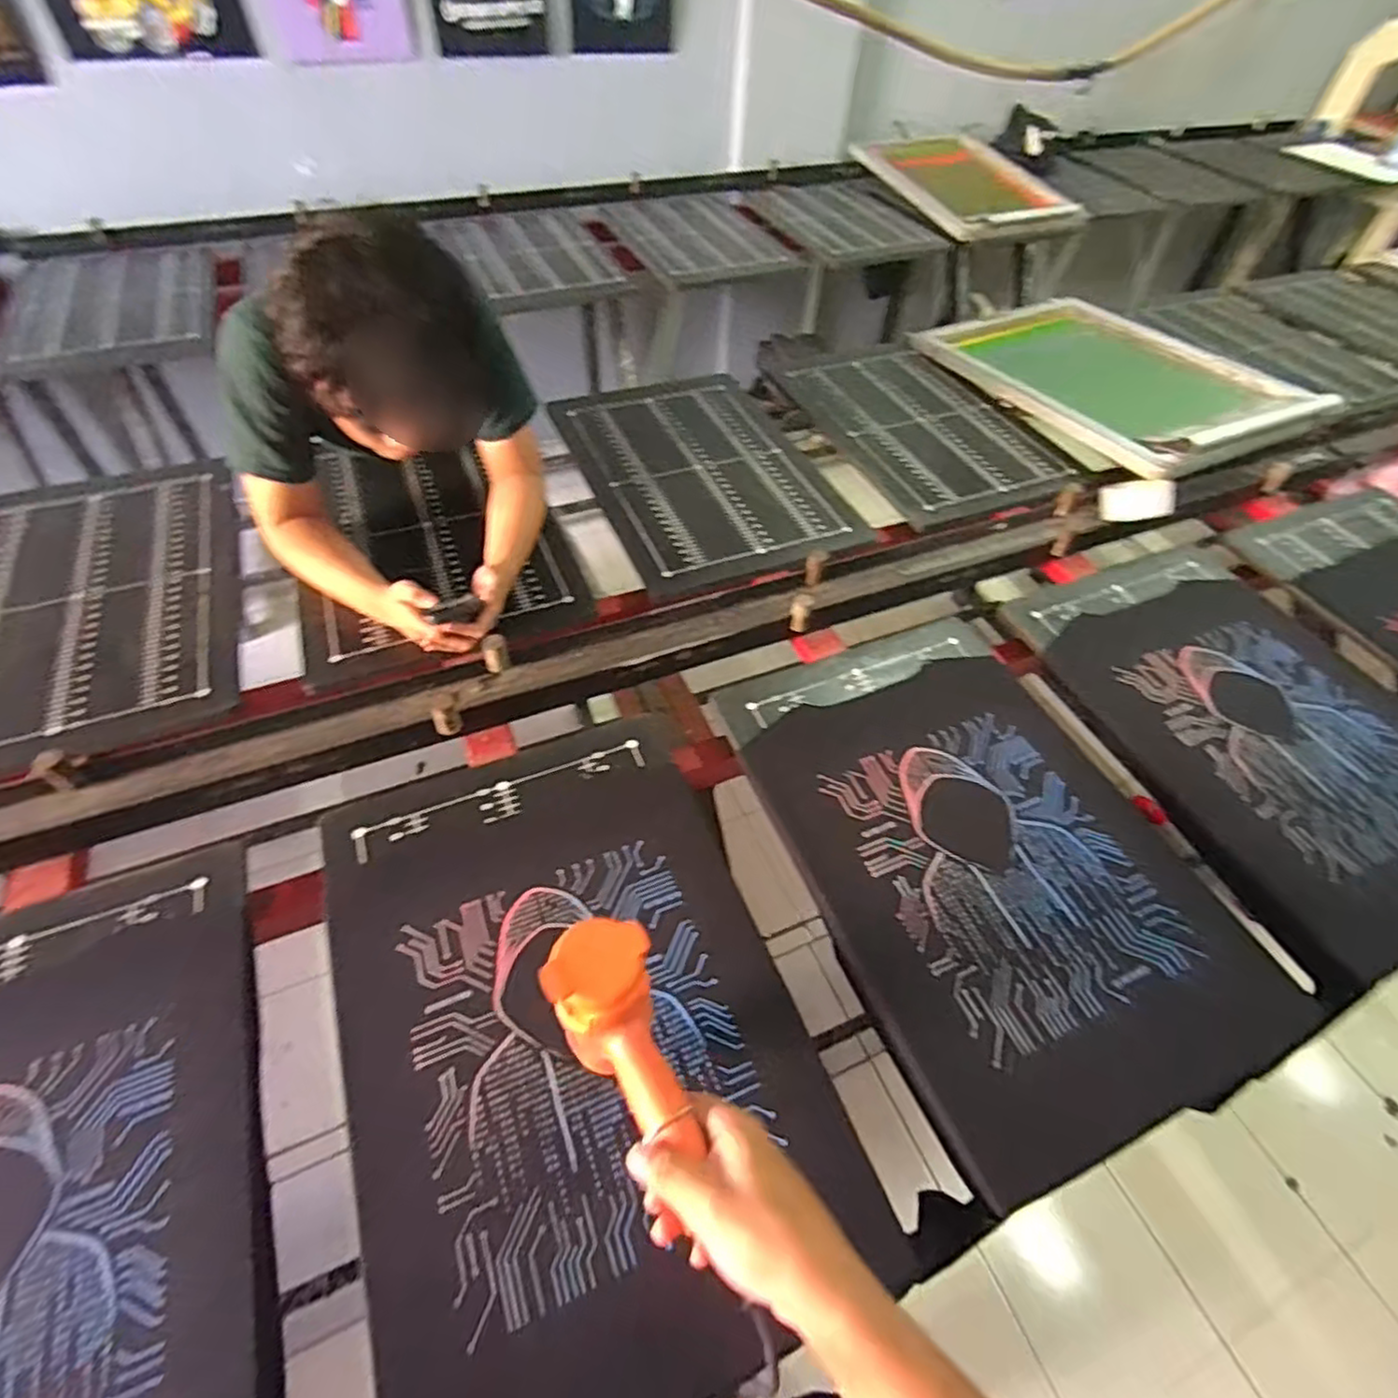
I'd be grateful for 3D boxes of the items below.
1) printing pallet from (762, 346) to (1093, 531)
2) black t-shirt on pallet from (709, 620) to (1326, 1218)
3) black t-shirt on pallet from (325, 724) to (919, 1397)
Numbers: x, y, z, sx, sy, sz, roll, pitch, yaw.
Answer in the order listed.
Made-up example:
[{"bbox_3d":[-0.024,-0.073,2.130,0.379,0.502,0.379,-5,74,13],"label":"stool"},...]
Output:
[{"bbox_3d":[0.441,-0.556,1.376,0.372,0.031,0.625,-16,52,-11],"label":"printing pallet"},{"bbox_3d":[0.314,0.164,0.800,0.411,0.053,0.603,-16,54,-15],"label":"black t-shirt on pallet"},{"bbox_3d":[-0.122,0.298,0.669,0.405,0.047,0.599,-17,54,-15],"label":"black t-shirt on pallet"}]

